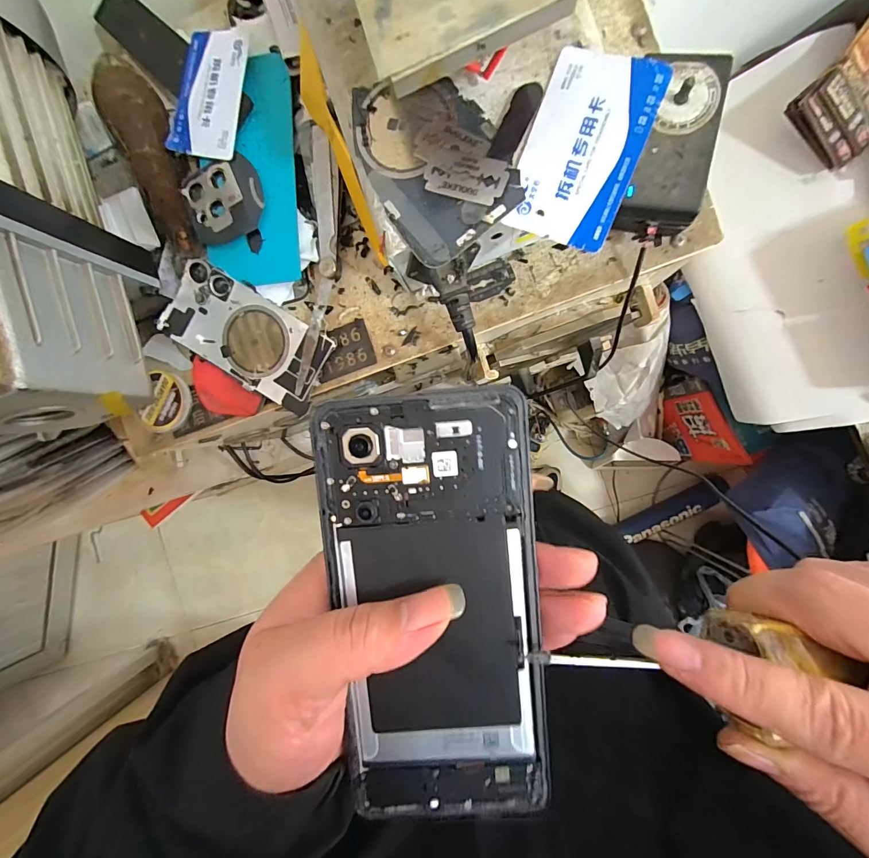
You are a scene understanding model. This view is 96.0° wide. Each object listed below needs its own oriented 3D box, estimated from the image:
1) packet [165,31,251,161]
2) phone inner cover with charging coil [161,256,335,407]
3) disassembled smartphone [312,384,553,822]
[{"bbox_3d":[-0.161,-0.240,0.281,0.055,0.005,0.087,16,95,13],"label":"packet"},{"bbox_3d":[-0.143,-0.070,0.297,0.126,0.010,0.064,32,94,4],"label":"phone inner cover with charging coil"},{"bbox_3d":[0.001,0.067,0.143,0.073,0.006,0.158,-6,95,6],"label":"disassembled smartphone"}]

